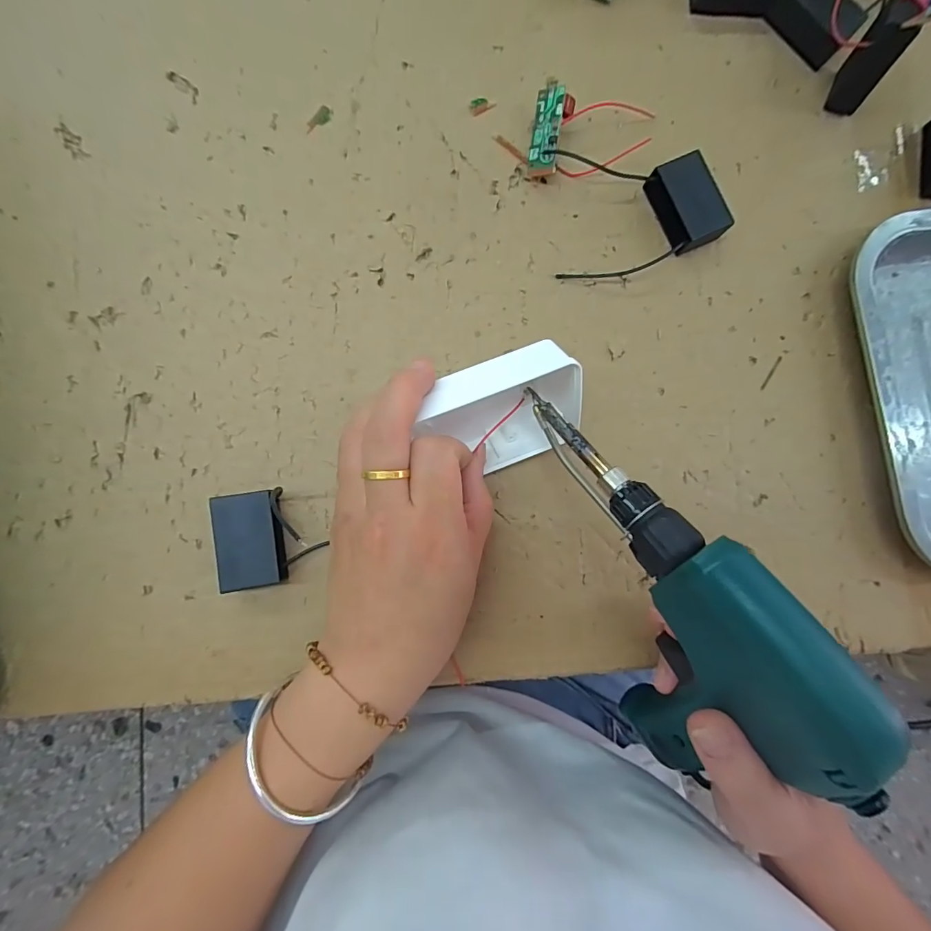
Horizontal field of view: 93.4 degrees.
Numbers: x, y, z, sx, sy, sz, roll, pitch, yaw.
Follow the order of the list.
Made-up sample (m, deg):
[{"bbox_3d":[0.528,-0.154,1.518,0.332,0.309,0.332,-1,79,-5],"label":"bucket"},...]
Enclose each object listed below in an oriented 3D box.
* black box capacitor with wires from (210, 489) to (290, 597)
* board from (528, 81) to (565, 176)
[{"bbox_3d":[-0.108,0.038,0.226,0.033,0.019,0.047,-7,86,-4],"label":"black box capacitor with wires"},{"bbox_3d":[0.046,-0.192,0.250,0.017,0.006,0.050,8,95,25],"label":"board"}]

